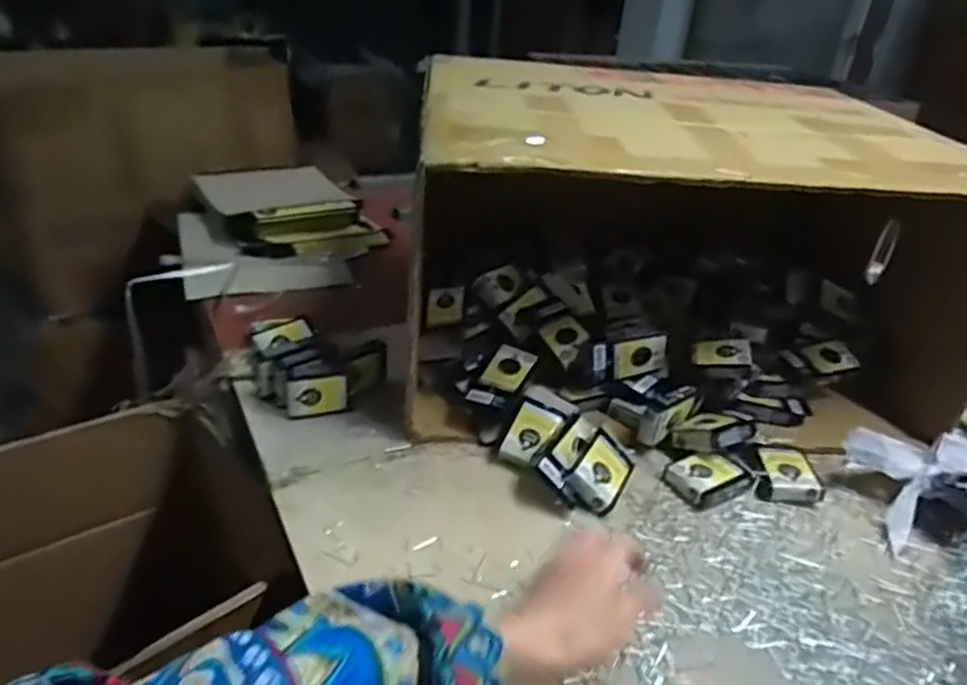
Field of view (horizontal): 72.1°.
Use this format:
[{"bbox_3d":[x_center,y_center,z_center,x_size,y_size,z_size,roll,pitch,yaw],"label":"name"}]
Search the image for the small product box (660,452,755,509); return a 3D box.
[{"bbox_3d":[0.233,0.137,0.682,0.082,0.018,0.053,-12,32,-25],"label":"small product box"}]

